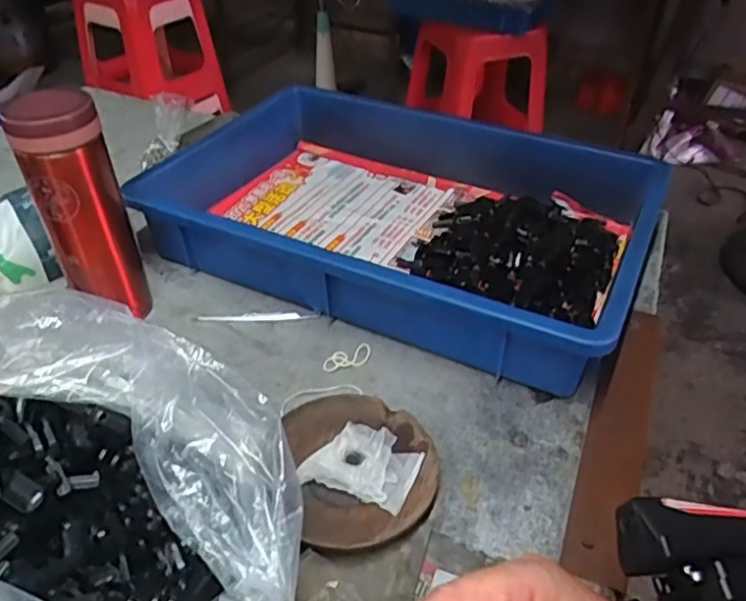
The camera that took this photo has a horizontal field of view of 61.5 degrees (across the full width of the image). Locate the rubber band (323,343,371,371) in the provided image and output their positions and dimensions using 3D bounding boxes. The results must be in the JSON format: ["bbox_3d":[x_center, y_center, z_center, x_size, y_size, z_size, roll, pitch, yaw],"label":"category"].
[{"bbox_3d":[-0.019,0.045,0.494,0.041,0.005,0.019,-18,43,-21],"label":"rubber band"}]

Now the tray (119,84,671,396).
[{"bbox_3d":[0.027,-0.096,0.609,0.442,0.078,0.326,18,42,20],"label":"tray"}]

